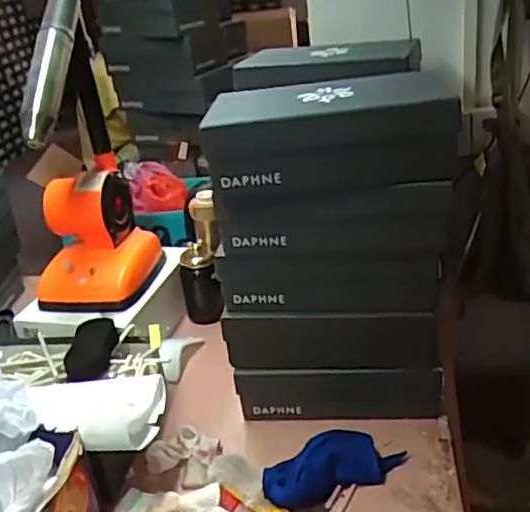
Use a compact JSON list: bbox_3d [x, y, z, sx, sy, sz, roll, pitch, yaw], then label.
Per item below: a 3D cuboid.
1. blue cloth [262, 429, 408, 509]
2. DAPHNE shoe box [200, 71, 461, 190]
[{"bbox_3d":[0.085,0.273,0.830,0.197,0.042,0.094,-15,28,-16],"label":"blue cloth"},{"bbox_3d":[0.085,-0.166,0.818,0.303,0.103,0.213,-5,27,4],"label":"DAPHNE shoe box"}]

